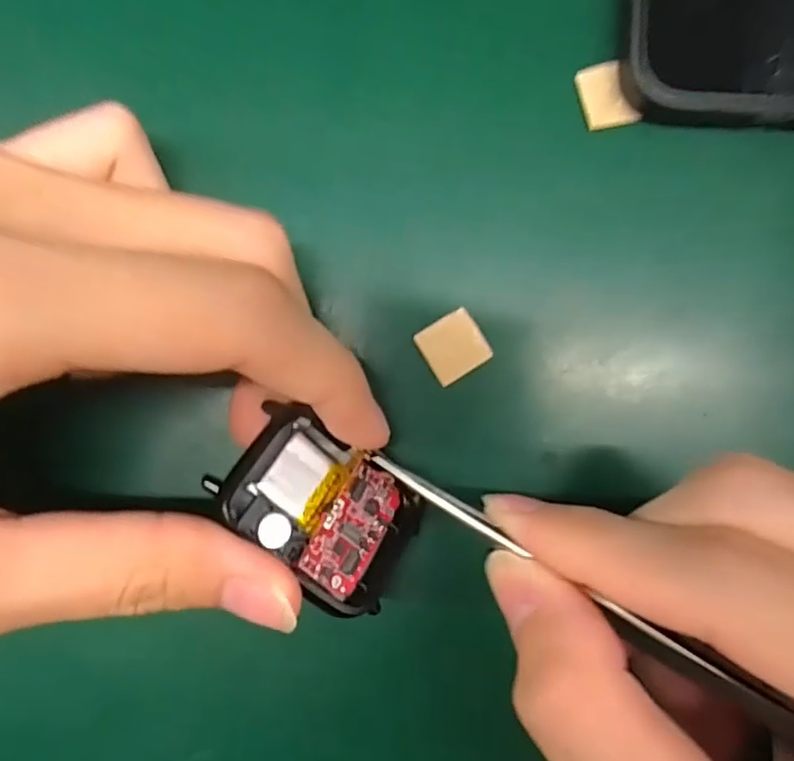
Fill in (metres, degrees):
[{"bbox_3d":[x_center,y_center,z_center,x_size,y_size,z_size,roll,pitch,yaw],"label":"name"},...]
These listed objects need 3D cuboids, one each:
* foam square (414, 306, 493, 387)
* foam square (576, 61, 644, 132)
[{"bbox_3d":[0.015,-0.009,0.154,0.016,0.004,0.016,-32,89,-2],"label":"foam square"},{"bbox_3d":[0.054,-0.074,0.155,0.014,0.004,0.016,-15,88,-2],"label":"foam square"}]

